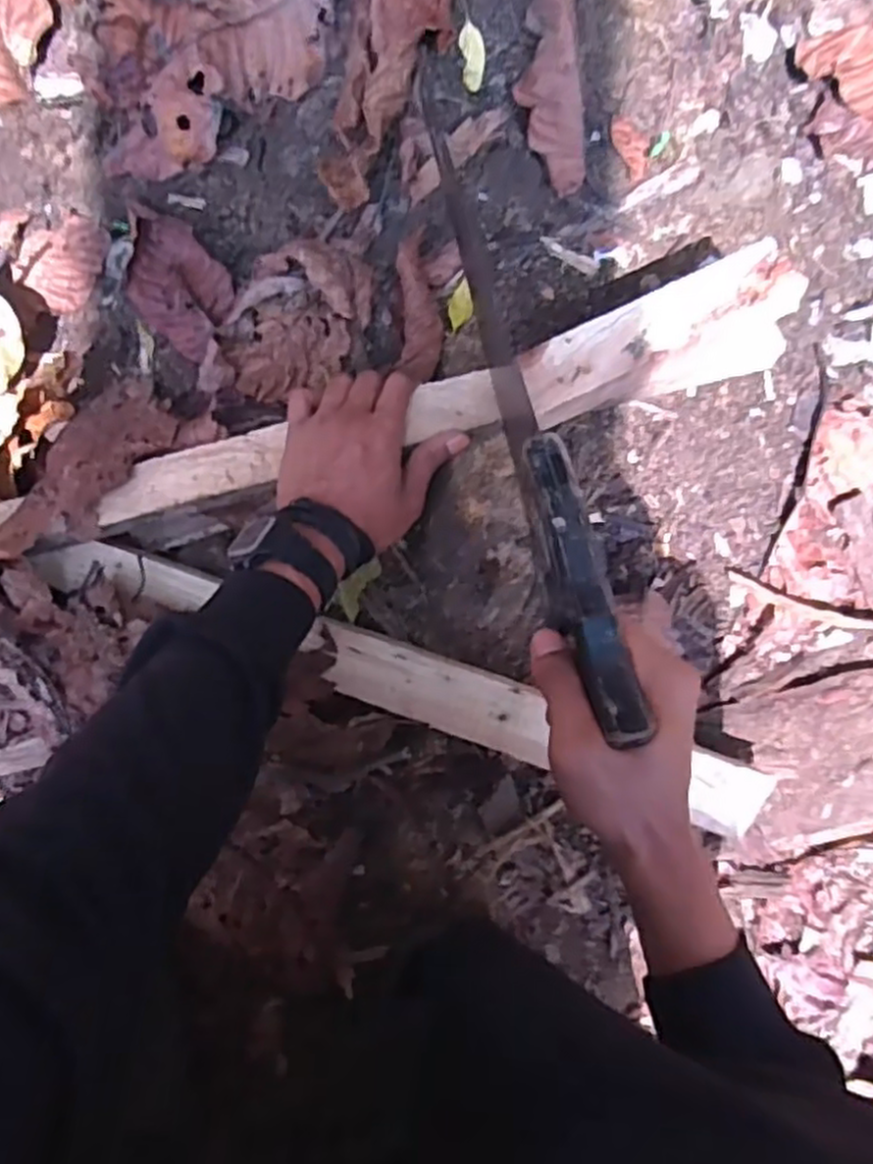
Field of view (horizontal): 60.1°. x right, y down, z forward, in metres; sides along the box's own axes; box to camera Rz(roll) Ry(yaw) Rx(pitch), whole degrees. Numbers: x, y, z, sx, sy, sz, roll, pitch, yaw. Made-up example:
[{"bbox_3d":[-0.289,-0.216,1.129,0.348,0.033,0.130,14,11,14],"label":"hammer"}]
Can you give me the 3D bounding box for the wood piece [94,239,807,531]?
[{"bbox_3d":[0.006,-0.132,0.542,0.509,0.053,0.078,-15,87,4],"label":"wood piece"}]

